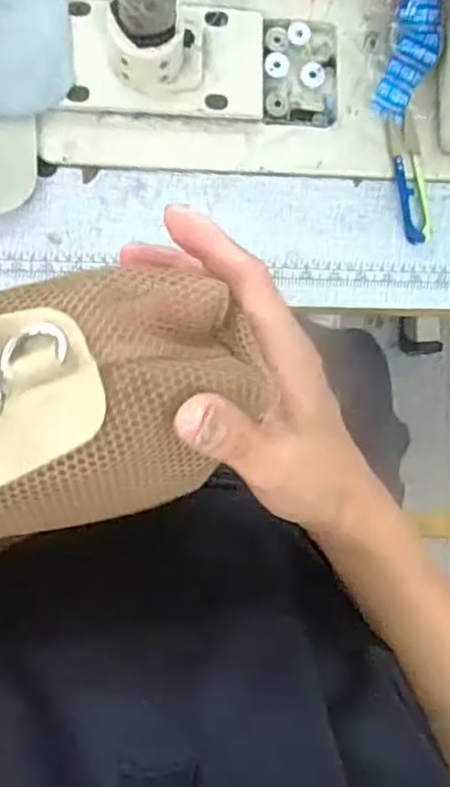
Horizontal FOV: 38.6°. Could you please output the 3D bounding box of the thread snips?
[{"bbox_3d":[0.164,-0.188,0.569,0.025,0.006,0.108,-12,96,-6],"label":"thread snips"}]

